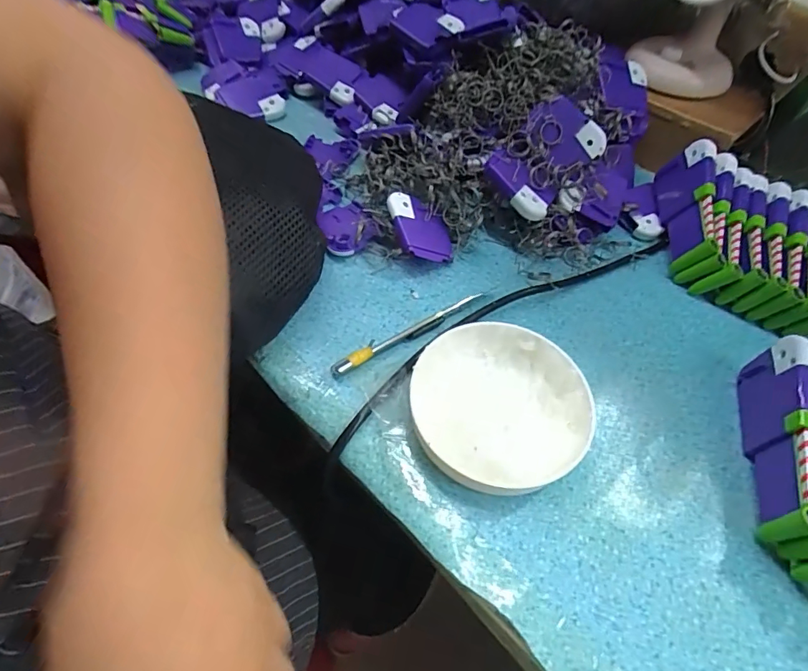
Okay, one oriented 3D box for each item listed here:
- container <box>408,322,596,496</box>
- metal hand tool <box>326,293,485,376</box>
[{"bbox_3d":[0.057,0.042,0.289,0.101,0.027,0.104,2,52,-3],"label":"container"},{"bbox_3d":[0.005,-0.002,0.331,0.120,0.013,0.010,-24,57,-21],"label":"metal hand tool"}]

